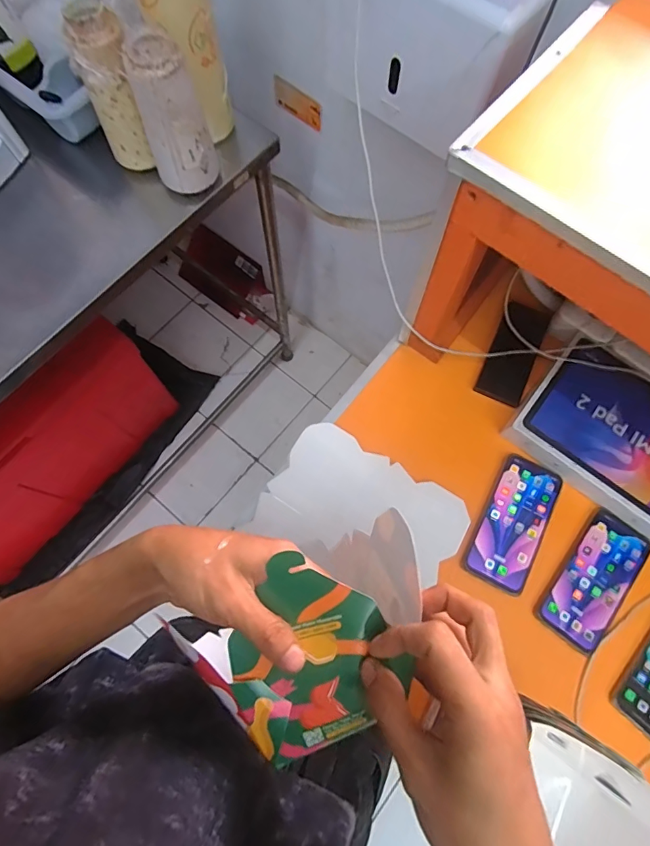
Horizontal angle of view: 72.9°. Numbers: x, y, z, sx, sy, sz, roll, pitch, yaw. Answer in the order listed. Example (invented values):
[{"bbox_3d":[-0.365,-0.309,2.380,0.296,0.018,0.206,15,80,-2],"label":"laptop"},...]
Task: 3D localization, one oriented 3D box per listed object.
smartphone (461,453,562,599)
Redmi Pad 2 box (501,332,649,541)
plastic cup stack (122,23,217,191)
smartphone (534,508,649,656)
[{"bbox_3d":[0.245,0.128,0.569,0.079,0.006,0.167,28,74,7],"label":"smartphone"},{"bbox_3d":[0.396,0.027,0.579,0.263,0.049,0.175,39,76,10],"label":"Redmi Pad 2 box"},{"bbox_3d":[-0.220,-0.441,0.641,0.096,0.194,0.071,-15,74,-6],"label":"plastic cup stack"},{"bbox_3d":[0.337,0.196,0.547,0.081,0.009,0.163,37,75,9],"label":"smartphone"}]

